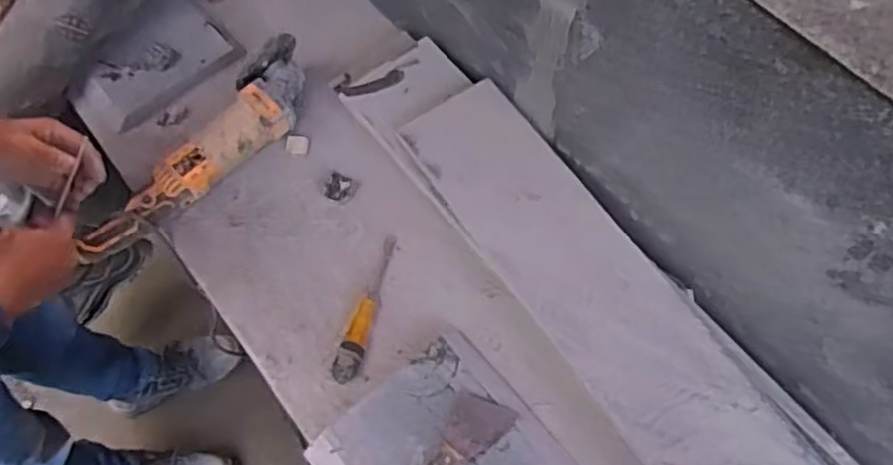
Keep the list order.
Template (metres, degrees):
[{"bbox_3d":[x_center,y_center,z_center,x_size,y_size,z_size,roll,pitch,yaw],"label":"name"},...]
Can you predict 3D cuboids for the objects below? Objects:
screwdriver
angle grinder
[{"bbox_3d":[-0.095,0.087,0.806,0.027,0.028,0.193,14,64,6],"label":"screwdriver"},{"bbox_3d":[-0.303,-0.103,0.875,0.092,0.078,0.385,32,67,14],"label":"angle grinder"}]

